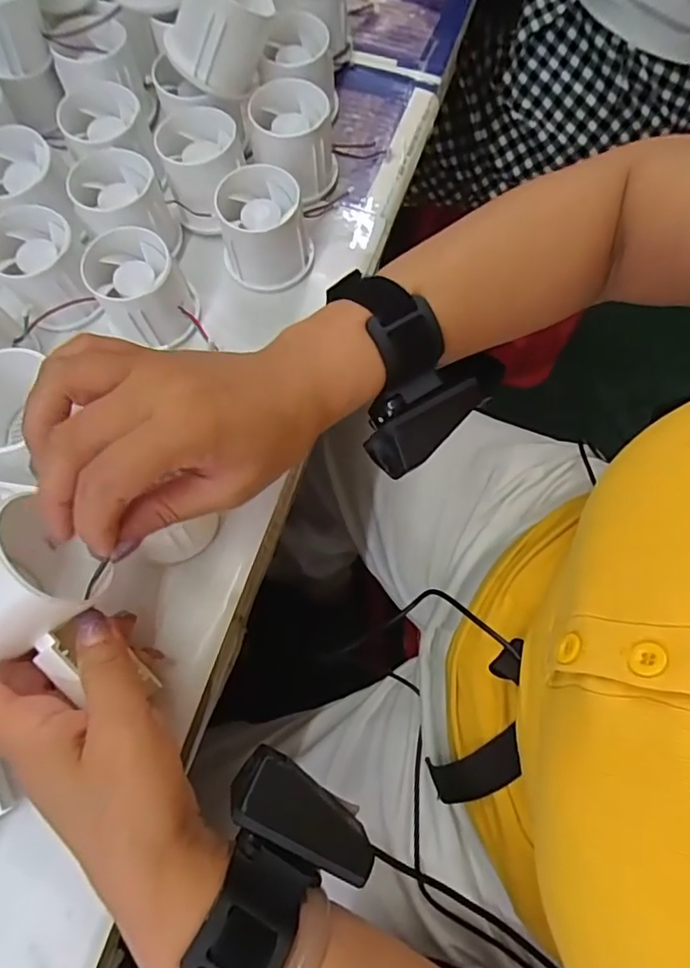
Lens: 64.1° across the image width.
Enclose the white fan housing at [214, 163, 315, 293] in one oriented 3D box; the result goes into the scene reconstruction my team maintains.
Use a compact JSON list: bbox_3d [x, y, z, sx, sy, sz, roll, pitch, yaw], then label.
[{"bbox_3d":[-0.051,-0.158,0.346,0.055,0.051,0.050,-11,73,-2],"label":"white fan housing"}]

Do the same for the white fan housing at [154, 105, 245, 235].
[{"bbox_3d":[-0.093,-0.203,0.356,0.054,0.045,0.053,0,73,1],"label":"white fan housing"}]

